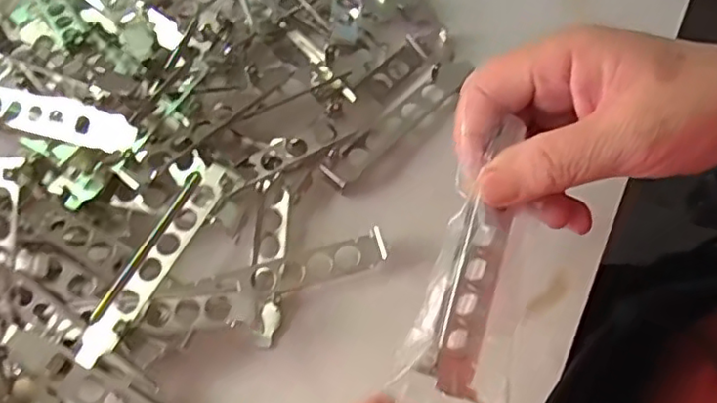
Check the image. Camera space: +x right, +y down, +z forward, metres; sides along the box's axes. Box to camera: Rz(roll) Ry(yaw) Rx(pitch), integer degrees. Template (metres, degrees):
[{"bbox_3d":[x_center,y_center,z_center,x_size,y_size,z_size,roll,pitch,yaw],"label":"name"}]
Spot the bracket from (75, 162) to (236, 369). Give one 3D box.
[{"bbox_3d":[-0.105,0.029,0.327,0.025,0.011,0.118,24,71,17],"label":"bracket"}]

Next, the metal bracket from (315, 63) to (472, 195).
[{"bbox_3d":[0.026,-0.050,0.381,0.020,0.011,0.116,42,73,18],"label":"metal bracket"}]

